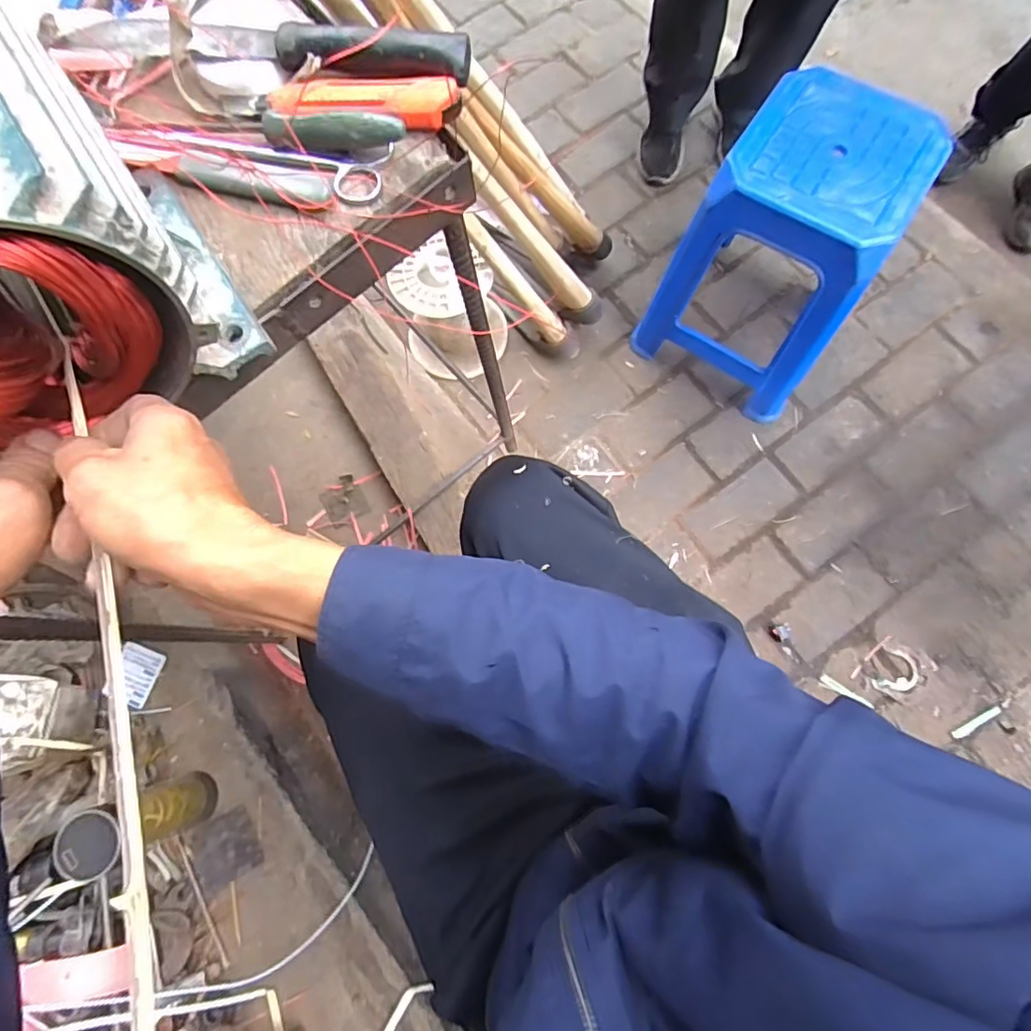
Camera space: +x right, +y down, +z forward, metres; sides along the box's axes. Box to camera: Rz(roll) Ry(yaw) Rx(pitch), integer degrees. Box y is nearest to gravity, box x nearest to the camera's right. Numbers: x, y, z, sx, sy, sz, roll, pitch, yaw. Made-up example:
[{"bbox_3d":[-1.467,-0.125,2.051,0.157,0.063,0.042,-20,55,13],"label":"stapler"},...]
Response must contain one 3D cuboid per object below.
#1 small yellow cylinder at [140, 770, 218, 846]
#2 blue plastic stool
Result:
[{"bbox_3d":[-0.415,0.357,0.683,0.071,0.074,0.063,-17,78,-2],"label":"small yellow cylinder"},{"bbox_3d":[0.483,-0.463,1.030,0.315,0.448,0.351,36,81,9],"label":"blue plastic stool"}]

